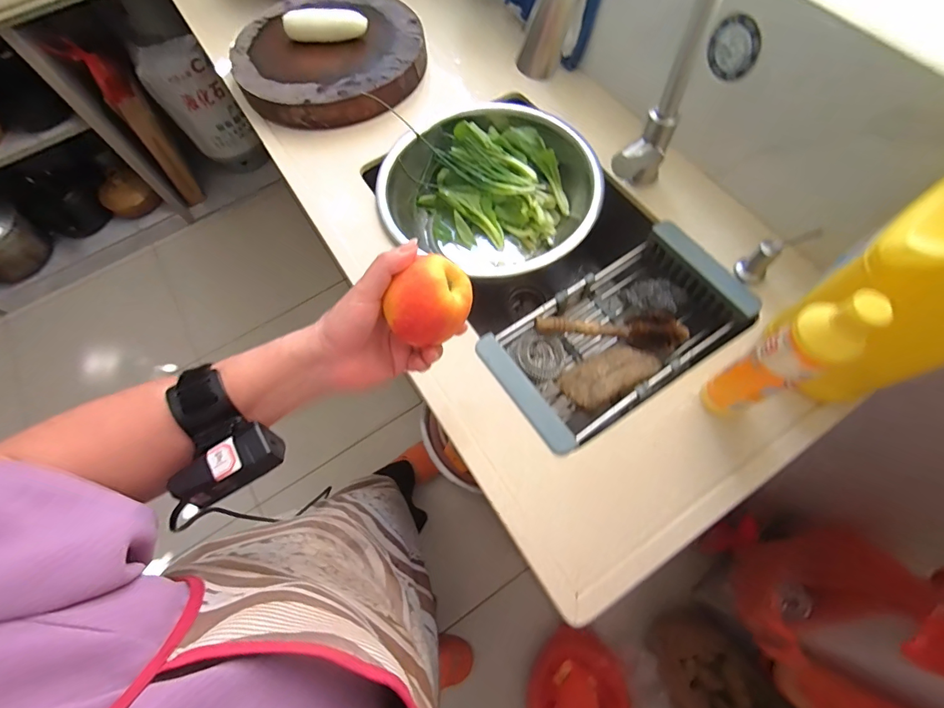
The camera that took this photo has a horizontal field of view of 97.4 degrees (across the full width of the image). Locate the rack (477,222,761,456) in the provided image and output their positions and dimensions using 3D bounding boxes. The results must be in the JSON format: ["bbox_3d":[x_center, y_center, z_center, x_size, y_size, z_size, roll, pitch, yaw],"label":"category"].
[{"bbox_3d":[0.211,-0.025,0.627,0.378,0.084,0.197,-32,71,-12],"label":"rack"}]

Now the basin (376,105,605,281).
[{"bbox_3d":[0.035,-0.280,0.753,0.366,0.137,0.340,0,68,0],"label":"basin"}]

